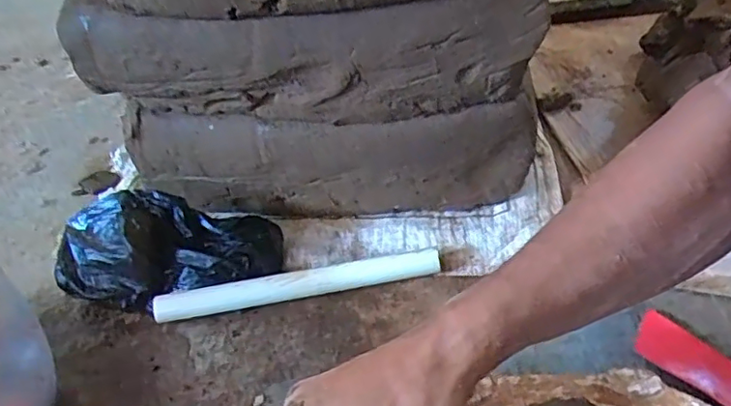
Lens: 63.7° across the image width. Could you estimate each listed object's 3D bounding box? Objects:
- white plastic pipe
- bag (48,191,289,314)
[{"bbox_3d":[-0.064,0.079,0.560,0.268,0.027,0.019,-9,43,-3],"label":"white plastic pipe"},{"bbox_3d":[-0.194,0.044,0.574,0.212,0.089,0.078,-11,43,-4],"label":"bag"}]

